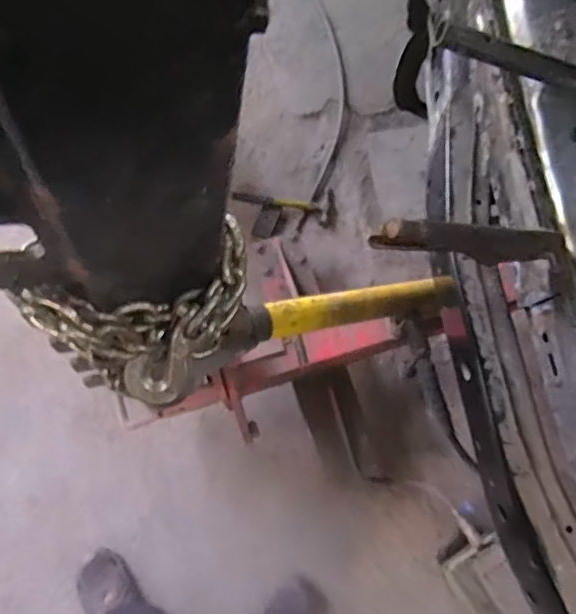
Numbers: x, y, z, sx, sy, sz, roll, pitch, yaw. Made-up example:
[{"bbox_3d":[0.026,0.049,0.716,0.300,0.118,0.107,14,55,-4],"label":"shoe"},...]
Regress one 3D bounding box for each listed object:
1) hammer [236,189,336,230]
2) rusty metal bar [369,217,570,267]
[{"bbox_3d":[-0.005,-0.270,1.480,0.256,0.052,0.088,13,73,6],"label":"hammer"},{"bbox_3d":[0.169,-0.057,0.511,0.231,0.033,0.027,0,69,-31],"label":"rusty metal bar"}]

